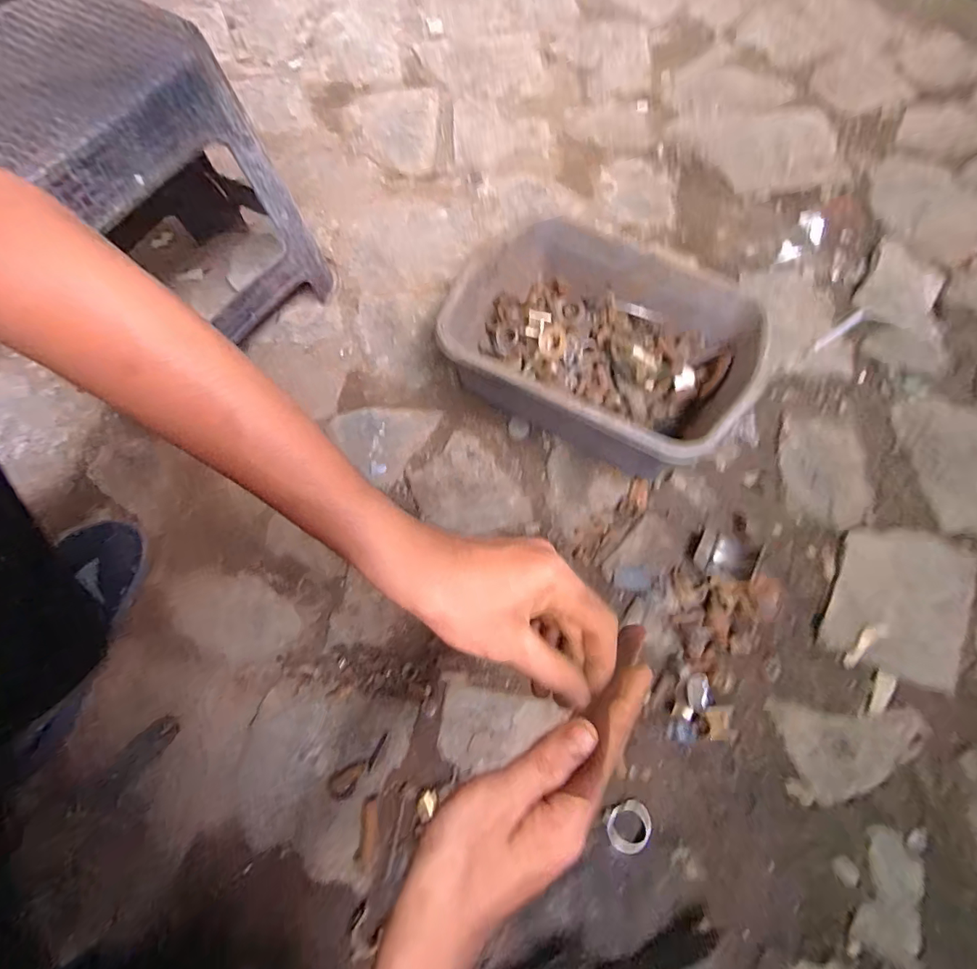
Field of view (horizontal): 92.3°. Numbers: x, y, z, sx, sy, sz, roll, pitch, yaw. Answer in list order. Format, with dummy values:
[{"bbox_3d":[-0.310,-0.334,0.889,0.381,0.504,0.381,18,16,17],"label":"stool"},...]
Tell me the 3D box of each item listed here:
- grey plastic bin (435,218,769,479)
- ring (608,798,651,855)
[{"bbox_3d":[0.128,-0.171,0.577,0.327,0.136,0.259,29,73,9],"label":"grey plastic bin"},{"bbox_3d":[0.139,0.337,0.460,0.045,0.008,0.039,-21,72,-8],"label":"ring"}]

